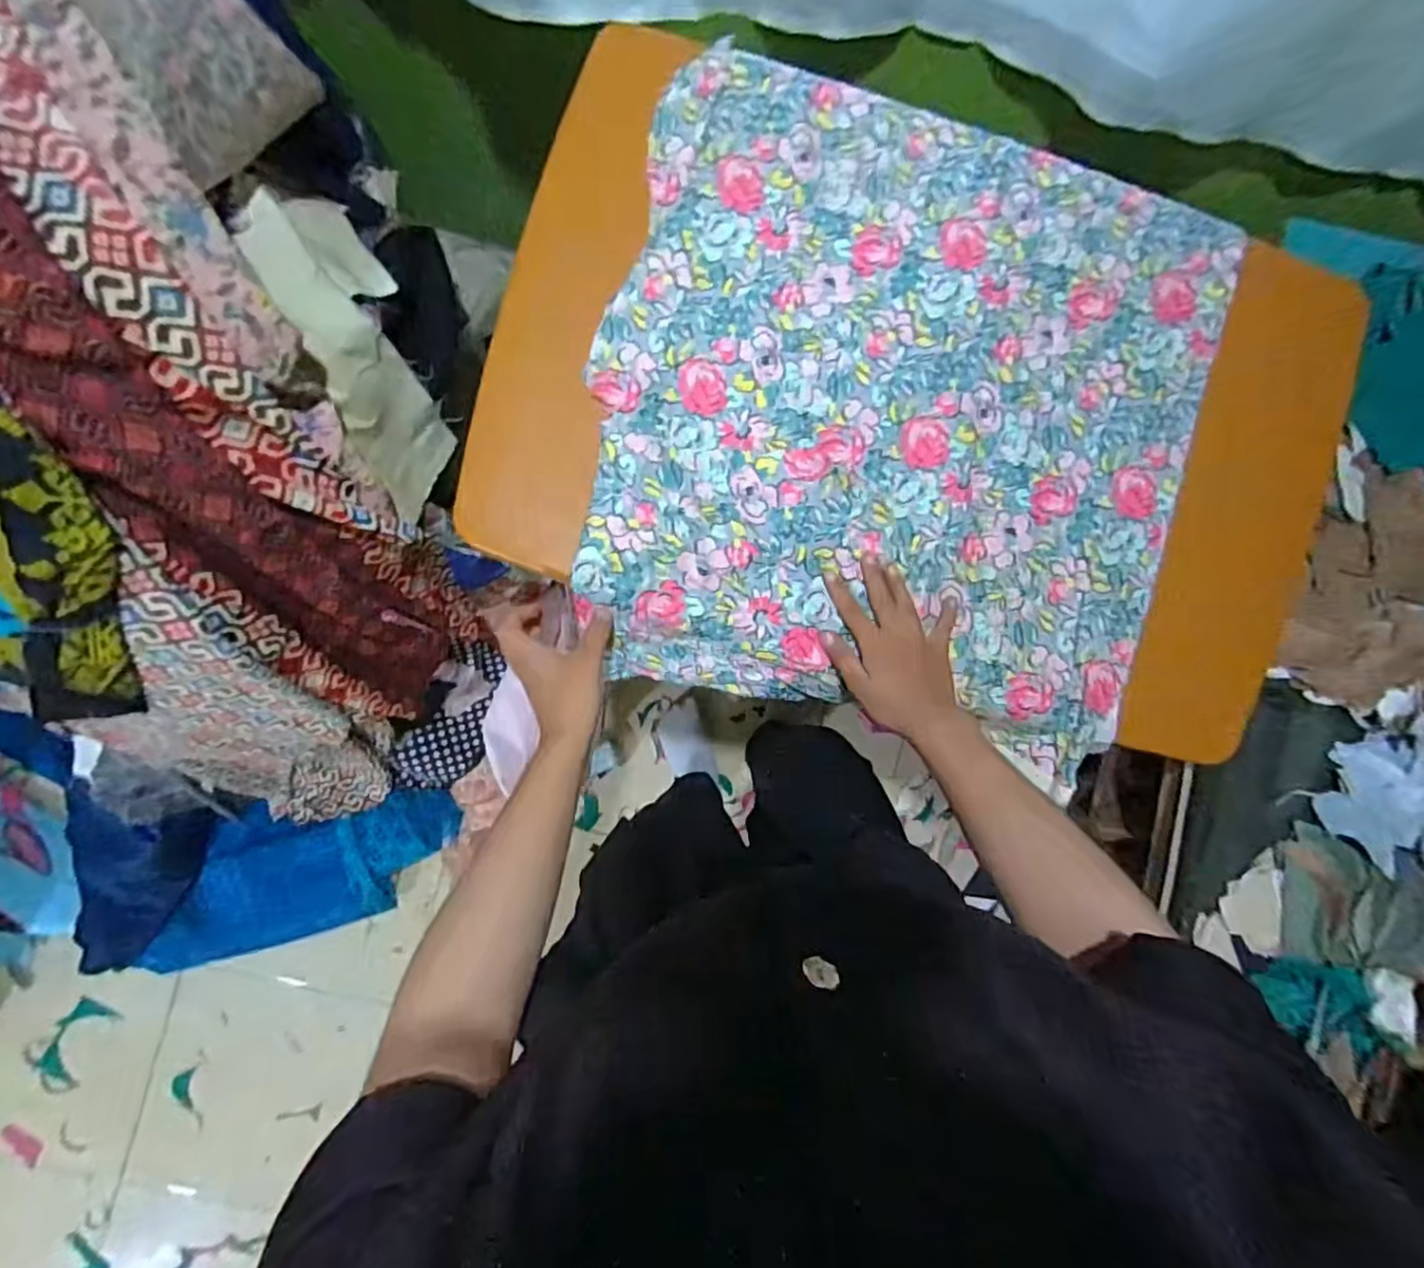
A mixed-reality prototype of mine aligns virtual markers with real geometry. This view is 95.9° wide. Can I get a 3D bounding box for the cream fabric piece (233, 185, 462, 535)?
[{"bbox_3d":[-0.361,-0.283,0.682,0.086,0.160,0.317,-17,123,-5],"label":"cream fabric piece"}]

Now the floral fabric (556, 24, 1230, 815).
[{"bbox_3d":[0.163,-0.180,0.572,0.507,0.075,0.514,14,86,-4],"label":"floral fabric"}]

